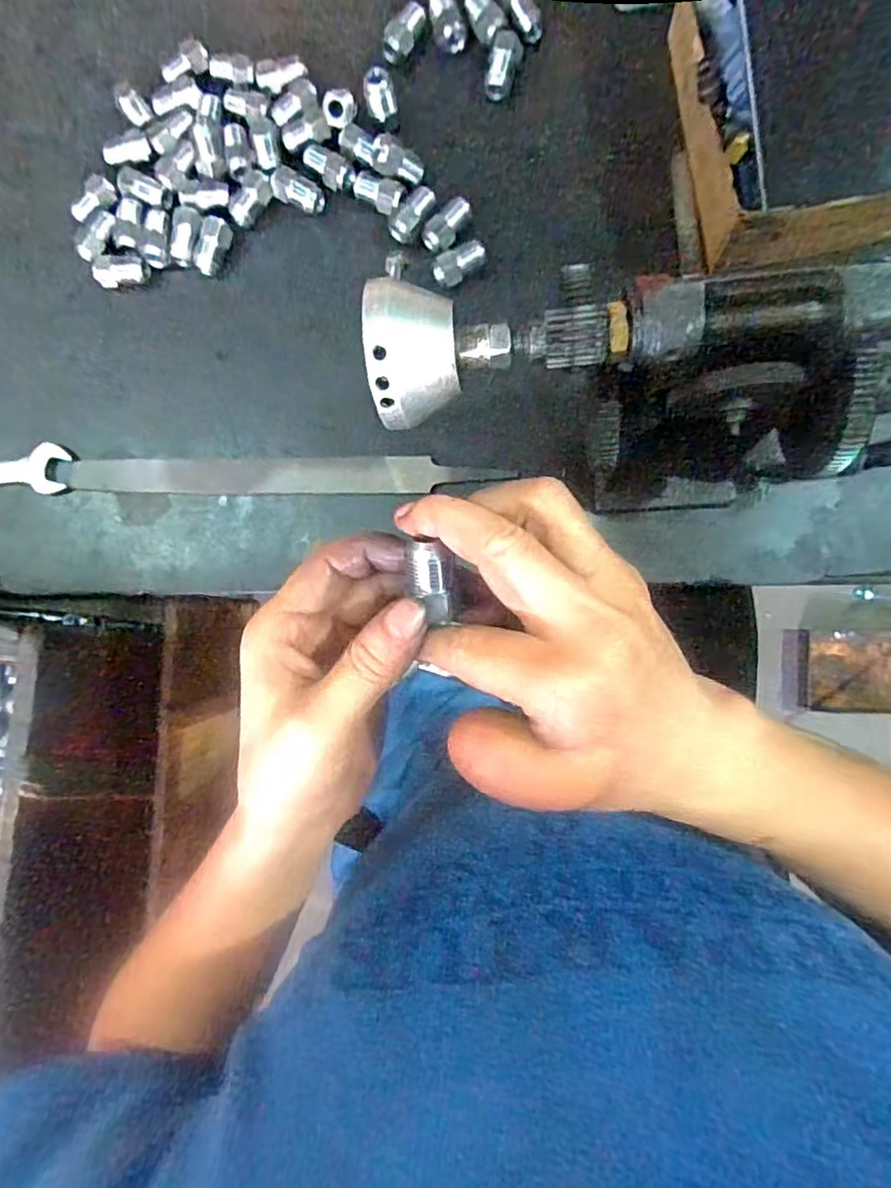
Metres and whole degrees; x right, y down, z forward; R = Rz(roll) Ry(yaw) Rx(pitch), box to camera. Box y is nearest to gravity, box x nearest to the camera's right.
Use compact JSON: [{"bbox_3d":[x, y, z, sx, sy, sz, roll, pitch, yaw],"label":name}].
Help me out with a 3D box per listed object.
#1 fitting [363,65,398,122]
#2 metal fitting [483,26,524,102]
[{"bbox_3d":[-0.041,-0.316,0.384,0.018,0.028,0.015,-17,87,6],"label":"fitting"},{"bbox_3d":[0.037,-0.336,0.382,0.019,0.014,0.041,13,90,6],"label":"metal fitting"}]

